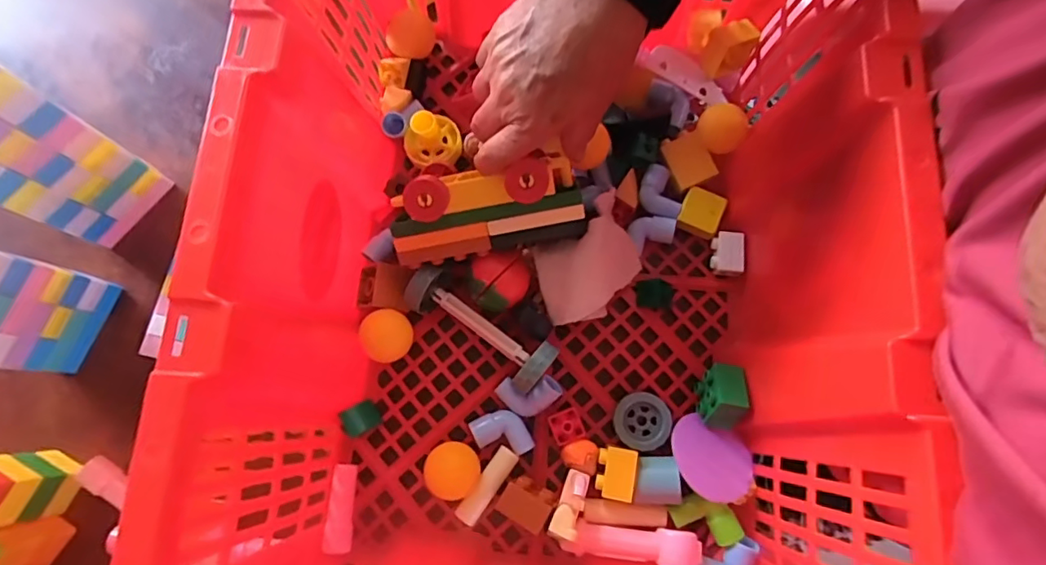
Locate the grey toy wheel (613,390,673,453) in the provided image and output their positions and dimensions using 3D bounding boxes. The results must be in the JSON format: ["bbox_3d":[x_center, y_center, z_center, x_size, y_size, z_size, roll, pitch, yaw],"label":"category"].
[{"bbox_3d":[0.082,0.095,0.371,0.039,0.011,0.037,0,77,1],"label":"grey toy wheel"}]

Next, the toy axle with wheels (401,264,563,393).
[{"bbox_3d":[-0.032,0.032,0.376,0.112,0.038,0.036,32,79,8],"label":"toy axle with wheels"}]

